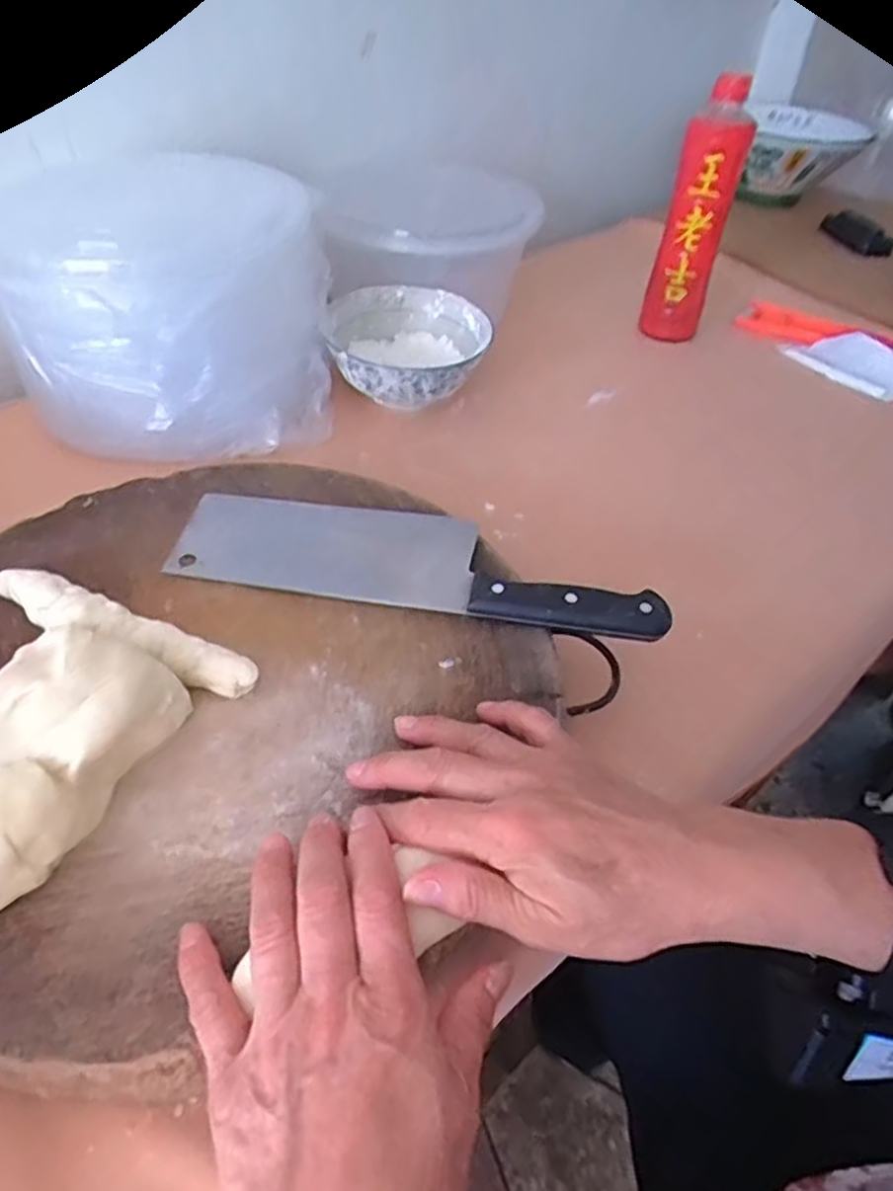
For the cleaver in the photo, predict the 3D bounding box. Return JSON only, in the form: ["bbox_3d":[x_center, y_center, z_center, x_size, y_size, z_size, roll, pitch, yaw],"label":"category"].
[{"bbox_3d":[-0.019,-0.023,0.432,0.286,0.023,0.078,10,45,6],"label":"cleaver"}]

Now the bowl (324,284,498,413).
[{"bbox_3d":[-0.034,-0.219,0.635,0.137,0.050,0.141,2,45,-2],"label":"bowl"}]

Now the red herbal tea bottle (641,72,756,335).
[{"bbox_3d":[0.244,-0.365,0.702,0.059,0.236,0.063,17,46,12],"label":"red herbal tea bottle"}]

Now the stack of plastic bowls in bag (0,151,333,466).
[{"bbox_3d":[-0.206,-0.217,0.549,0.230,0.155,0.172,-9,46,-13],"label":"stack of plastic bowls in bag"}]

